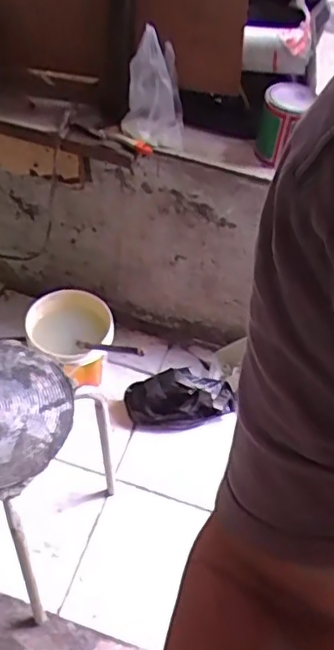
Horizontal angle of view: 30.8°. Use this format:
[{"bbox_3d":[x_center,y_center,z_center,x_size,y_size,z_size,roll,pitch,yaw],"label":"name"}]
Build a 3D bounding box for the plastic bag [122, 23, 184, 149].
[{"bbox_3d":[-0.023,-0.474,1.226,0.123,0.243,0.070,5,50,-1],"label":"plastic bag"}]

